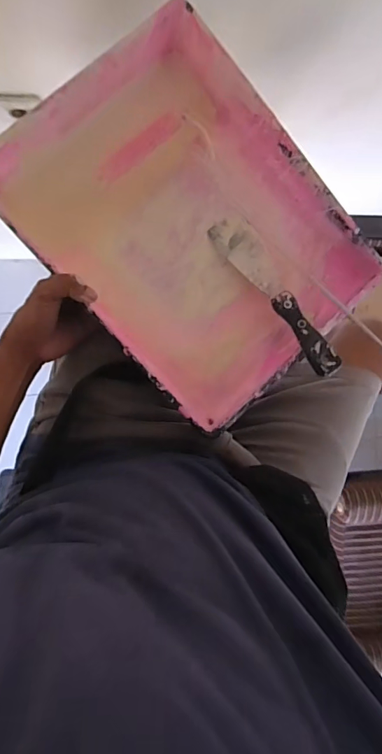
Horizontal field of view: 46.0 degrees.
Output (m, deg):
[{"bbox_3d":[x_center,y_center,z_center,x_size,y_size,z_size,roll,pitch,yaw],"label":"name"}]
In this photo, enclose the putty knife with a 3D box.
[{"bbox_3d":[0.090,-0.089,0.484,0.042,0.010,0.202,-32,77,-6],"label":"putty knife"}]

